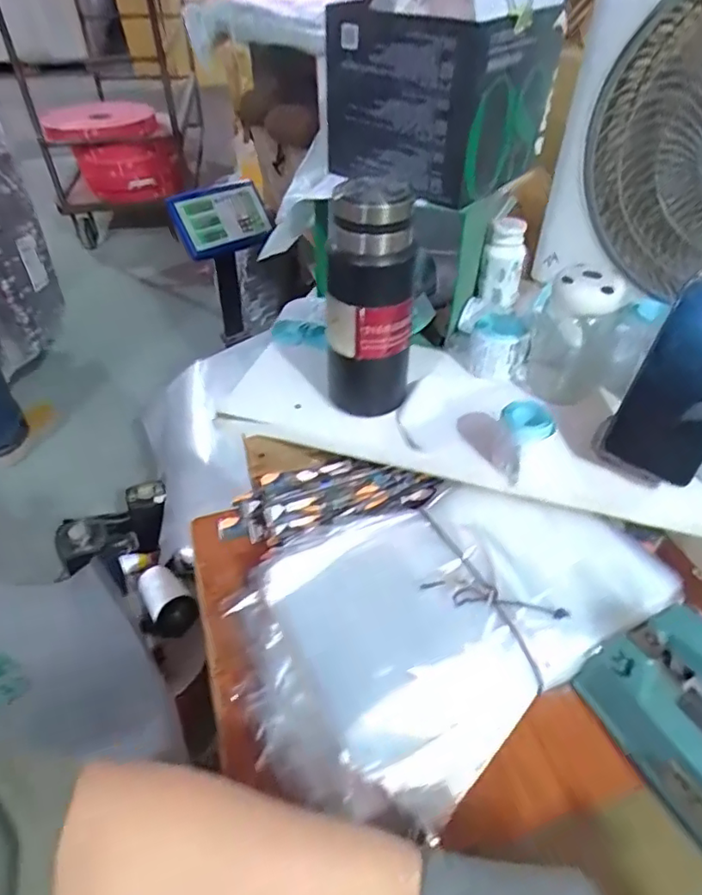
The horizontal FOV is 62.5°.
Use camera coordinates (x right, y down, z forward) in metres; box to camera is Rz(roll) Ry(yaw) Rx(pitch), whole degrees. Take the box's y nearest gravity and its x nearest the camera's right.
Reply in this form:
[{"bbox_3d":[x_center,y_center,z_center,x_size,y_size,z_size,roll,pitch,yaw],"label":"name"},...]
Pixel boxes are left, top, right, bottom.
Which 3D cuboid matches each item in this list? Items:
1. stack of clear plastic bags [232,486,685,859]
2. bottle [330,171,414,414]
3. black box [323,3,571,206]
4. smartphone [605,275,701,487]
[{"bbox_3d":[0.075,0.141,0.527,0.361,0.075,0.252,-26,50,-25],"label":"stack of clear plastic bags"},{"bbox_3d":[0.019,-0.125,0.537,0.075,0.216,0.063,3,44,3],"label":"bottle"},{"bbox_3d":[0.087,-0.365,0.603,0.185,0.141,0.178,34,53,30],"label":"black box"},{"bbox_3d":[0.282,-0.049,0.485,0.074,0.167,0.013,27,24,19],"label":"smartphone"}]

